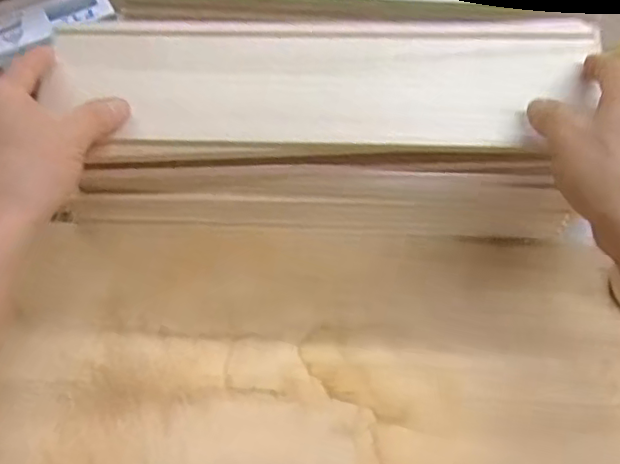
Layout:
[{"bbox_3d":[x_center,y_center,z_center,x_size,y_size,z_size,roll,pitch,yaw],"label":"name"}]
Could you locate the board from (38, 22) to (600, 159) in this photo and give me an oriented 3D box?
[{"bbox_3d":[0.006,-0.098,0.399,0.347,0.024,0.099,-1,79,2],"label":"board"}]

